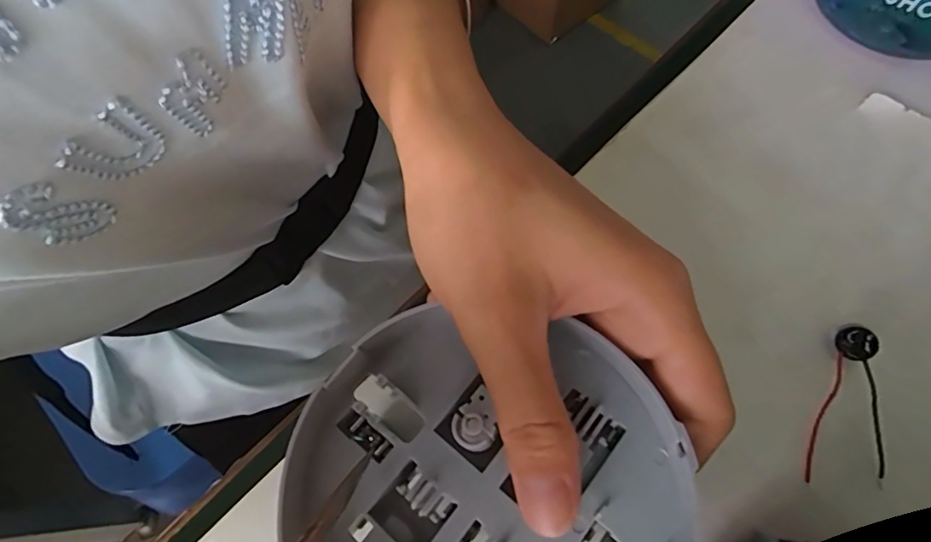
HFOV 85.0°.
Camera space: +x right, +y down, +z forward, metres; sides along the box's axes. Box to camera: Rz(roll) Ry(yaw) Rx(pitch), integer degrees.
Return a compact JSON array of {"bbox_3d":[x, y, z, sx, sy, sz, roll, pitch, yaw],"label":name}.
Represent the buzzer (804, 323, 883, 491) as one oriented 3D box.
[{"bbox_3d":[0.128,0.044,0.169,0.022,0.016,0.051,10,68,5],"label":"buzzer"}]

